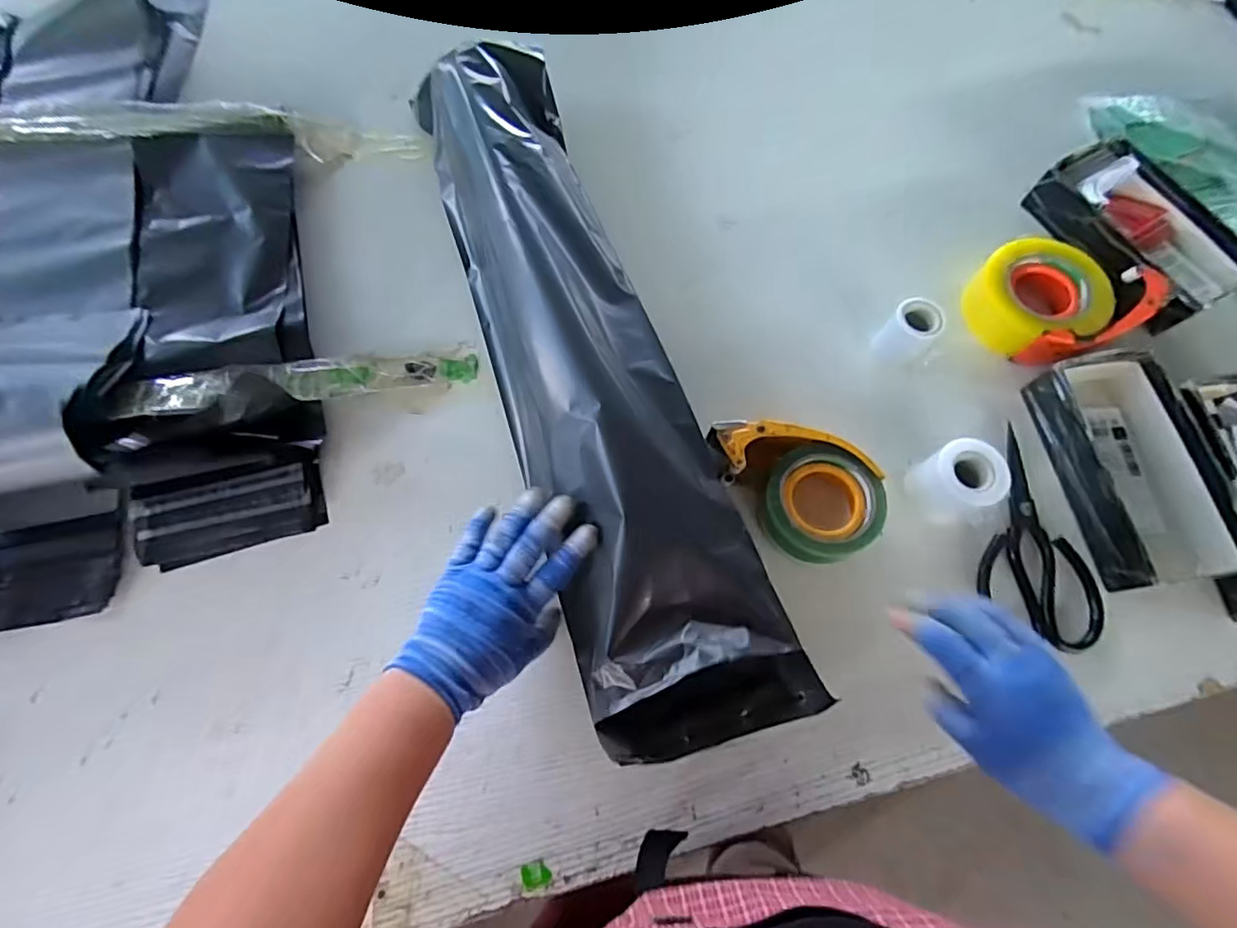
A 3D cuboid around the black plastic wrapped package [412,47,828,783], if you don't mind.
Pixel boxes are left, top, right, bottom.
[{"bbox_3d":[-0.038,-0.098,0.523,0.159,0.080,0.678,-19,75,-7],"label":"black plastic wrapped package"}]

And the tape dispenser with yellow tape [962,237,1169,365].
[{"bbox_3d":[0.459,-0.174,0.623,0.167,0.068,0.138,-22,72,-9],"label":"tape dispenser with yellow tape"}]

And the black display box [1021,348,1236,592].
[{"bbox_3d":[0.493,0.001,0.563,0.110,0.059,0.224,-9,70,-4],"label":"black display box"}]

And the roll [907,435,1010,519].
[{"bbox_3d":[0.315,0.016,0.546,0.056,0.068,0.059,0,70,-1],"label":"roll"}]

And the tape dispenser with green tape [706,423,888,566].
[{"bbox_3d":[0.160,0.019,0.545,0.164,0.064,0.102,38,74,12],"label":"tape dispenser with green tape"}]

